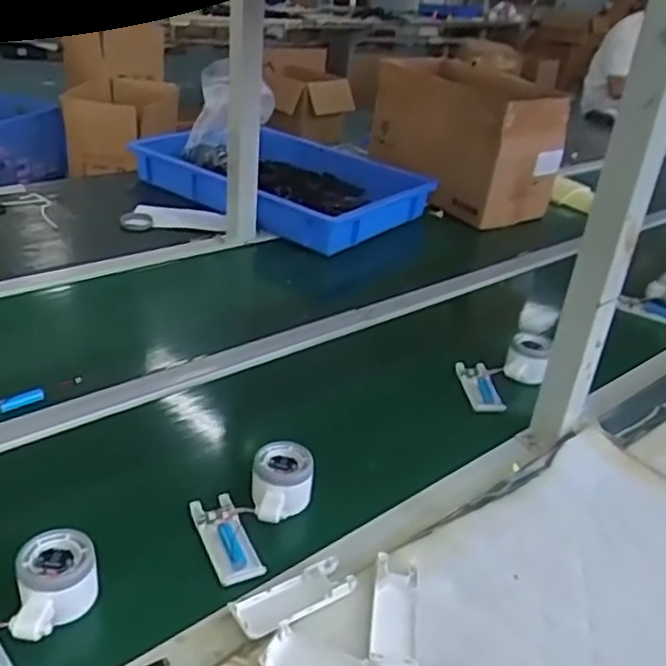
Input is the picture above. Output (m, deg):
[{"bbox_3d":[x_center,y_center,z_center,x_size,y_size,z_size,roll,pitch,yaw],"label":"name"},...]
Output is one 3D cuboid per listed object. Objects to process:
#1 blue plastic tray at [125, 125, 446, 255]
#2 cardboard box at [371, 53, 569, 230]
[{"bbox_3d":[-0.109,-0.308,1.473,0.532,0.107,0.373,26,34,31],"label":"blue plastic tray"},{"bbox_3d":[0.291,-0.442,1.572,0.200,0.299,0.437,-16,36,-35],"label":"cardboard box"}]

